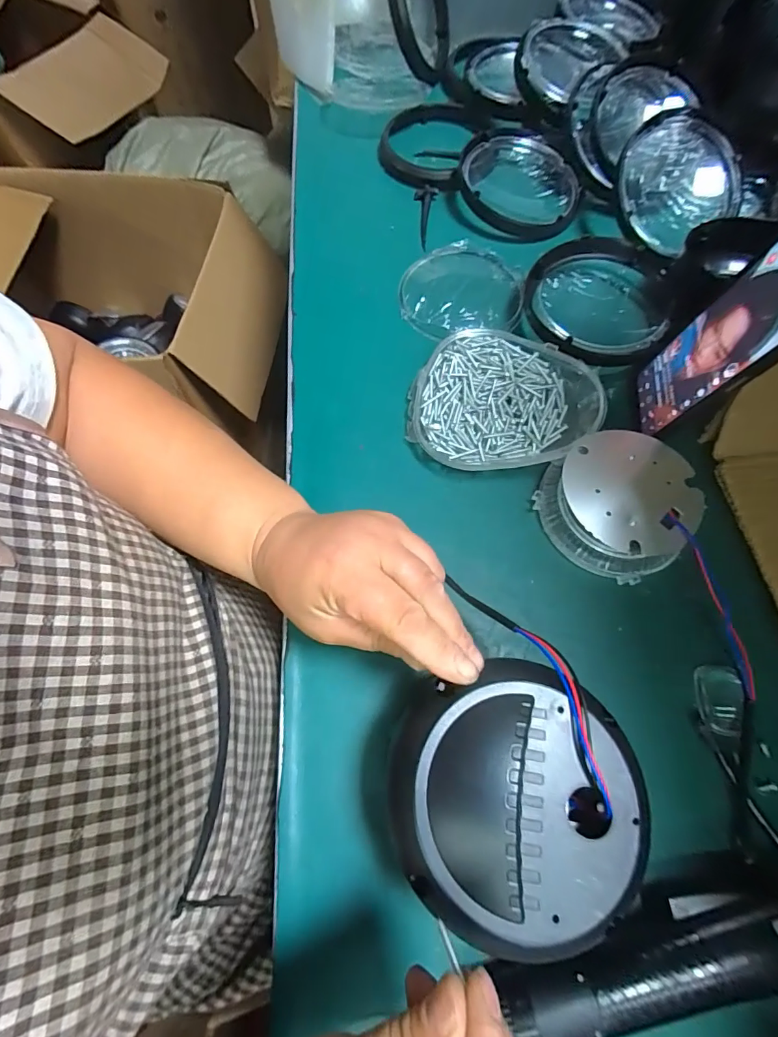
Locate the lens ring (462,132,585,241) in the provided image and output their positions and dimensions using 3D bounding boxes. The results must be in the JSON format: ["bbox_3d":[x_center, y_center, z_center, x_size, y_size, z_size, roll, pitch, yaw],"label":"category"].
[{"bbox_3d":[0.142,-0.364,0.487,0.130,0.023,0.133,0,67,0],"label":"lens ring"}]

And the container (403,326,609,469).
[{"bbox_3d":[0.097,-0.099,0.379,0.149,0.029,0.135,15,68,7],"label":"container"}]

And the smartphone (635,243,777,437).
[{"bbox_3d":[0.233,-0.121,0.316,0.007,0.161,0.074,11,69,-7],"label":"smartphone"}]

